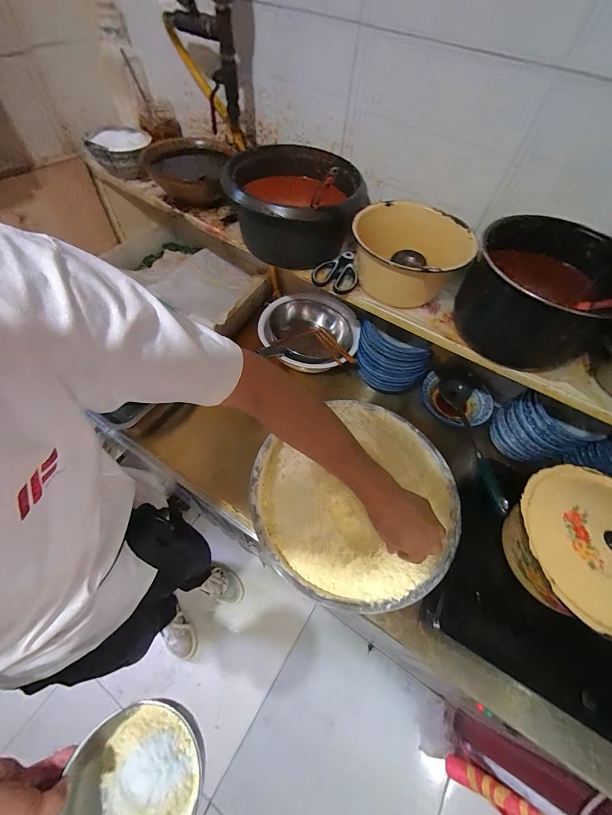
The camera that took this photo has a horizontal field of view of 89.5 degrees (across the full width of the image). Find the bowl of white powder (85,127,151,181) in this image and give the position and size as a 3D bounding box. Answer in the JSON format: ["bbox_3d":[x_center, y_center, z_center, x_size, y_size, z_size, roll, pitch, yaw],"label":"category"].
[{"bbox_3d":[-0.430,-0.598,0.726,0.138,0.074,0.160,-16,58,-15],"label":"bowl of white powder"}]

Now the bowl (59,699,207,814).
[{"bbox_3d":[-0.215,0.473,0.381,0.159,0.104,0.154,2,55,-4],"label":"bowl"}]

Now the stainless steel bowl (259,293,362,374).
[{"bbox_3d":[0.014,-0.193,0.817,0.254,0.098,0.235,28,58,14],"label":"stainless steel bowl"}]

